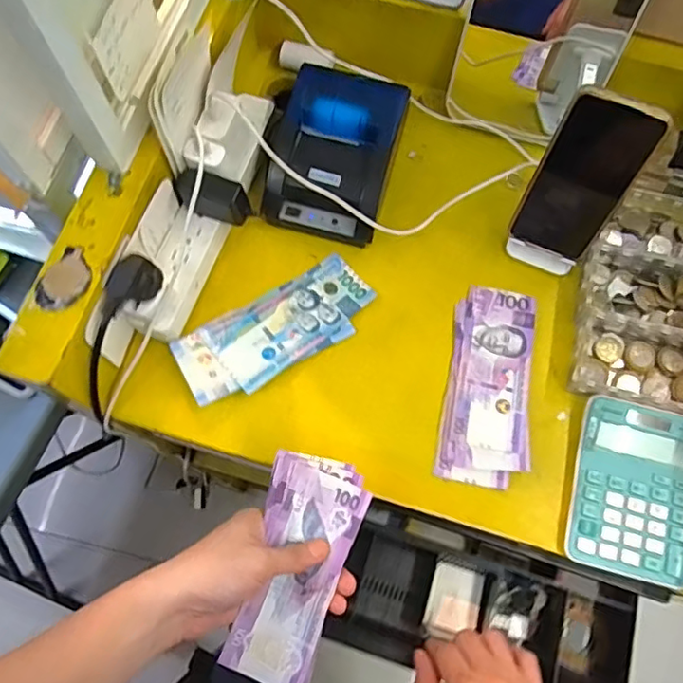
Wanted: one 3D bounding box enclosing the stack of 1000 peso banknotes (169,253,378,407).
[{"bbox_3d":[-0.060,-0.011,0.564,0.192,0.011,0.078,-31,73,-18],"label":"stack of 1000 peso banknotes"}]

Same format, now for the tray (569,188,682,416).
[{"bbox_3d":[0.303,-0.040,0.559,0.145,0.034,0.214,16,73,5],"label":"tray"}]

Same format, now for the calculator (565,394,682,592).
[{"bbox_3d":[0.256,0.127,0.511,0.102,0.016,0.144,15,73,4],"label":"calculator"}]

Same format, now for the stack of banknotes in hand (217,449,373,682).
[{"bbox_3d":[-0.035,0.177,0.458,0.074,0.012,0.171,16,80,5],"label":"stack of banknotes in hand"}]

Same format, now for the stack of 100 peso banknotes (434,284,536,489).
[{"bbox_3d":[0.138,0.037,0.552,0.075,0.012,0.188,10,72,3],"label":"stack of 100 peso banknotes"}]

